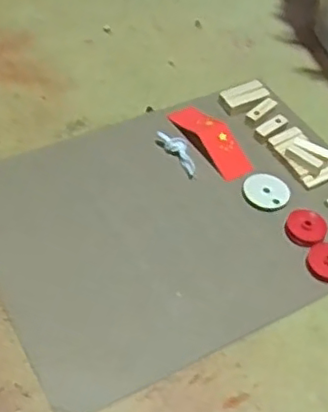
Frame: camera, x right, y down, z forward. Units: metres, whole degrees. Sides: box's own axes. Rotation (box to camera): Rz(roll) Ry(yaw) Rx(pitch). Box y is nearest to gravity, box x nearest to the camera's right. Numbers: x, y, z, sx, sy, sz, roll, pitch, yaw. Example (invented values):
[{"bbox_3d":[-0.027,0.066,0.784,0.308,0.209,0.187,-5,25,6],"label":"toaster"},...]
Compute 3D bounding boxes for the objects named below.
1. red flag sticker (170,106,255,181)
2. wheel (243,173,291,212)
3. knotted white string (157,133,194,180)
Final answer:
[{"bbox_3d":[0.038,-0.055,0.499,0.029,0.009,0.086,-24,55,-23],"label":"red flag sticker"},{"bbox_3d":[0.077,-0.012,0.467,0.034,0.004,0.033,2,49,-3],"label":"wheel"},{"bbox_3d":[0.013,-0.041,0.480,0.015,0.008,0.048,-20,54,-20],"label":"knotted white string"}]

